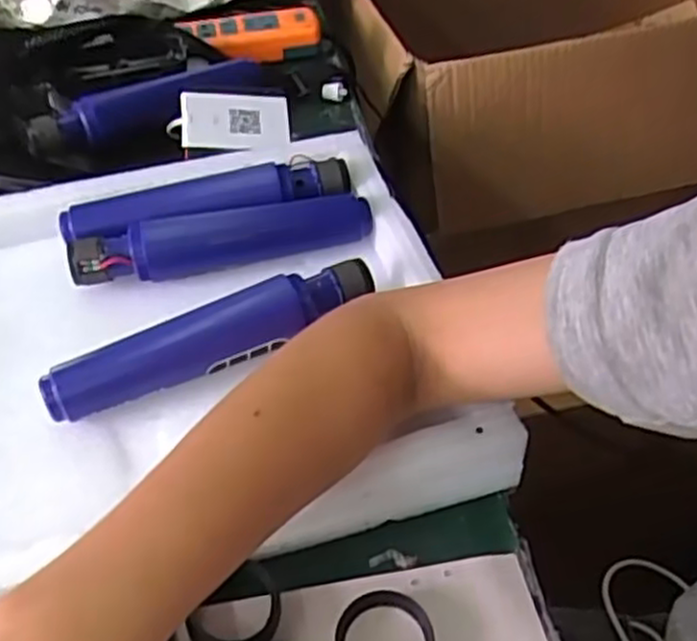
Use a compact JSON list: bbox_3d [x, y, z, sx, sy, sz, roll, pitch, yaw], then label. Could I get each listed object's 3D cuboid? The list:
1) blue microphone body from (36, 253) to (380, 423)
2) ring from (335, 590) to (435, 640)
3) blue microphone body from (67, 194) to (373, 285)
[{"bbox_3d":[-0.075,0.009,0.428,0.185,0.029,0.028,-18,48,-15],"label":"blue microphone body"},{"bbox_3d":[0.017,0.142,0.343,0.046,0.013,0.043,-1,46,1],"label":"ring"},{"bbox_3d":[-0.080,-0.053,0.494,0.189,0.031,0.031,-12,46,-9],"label":"blue microphone body"}]

